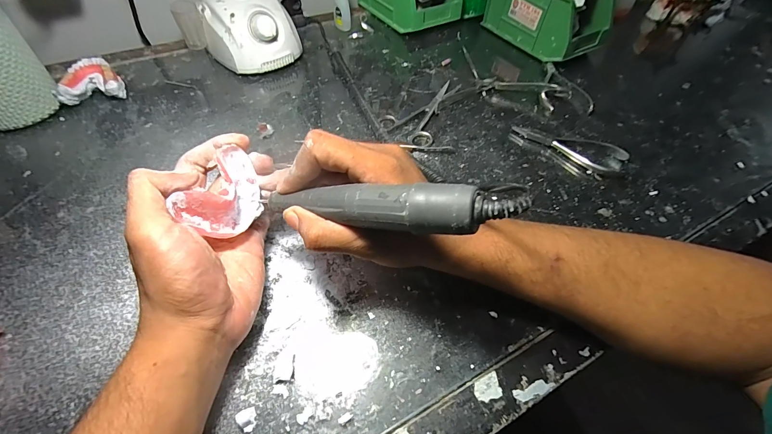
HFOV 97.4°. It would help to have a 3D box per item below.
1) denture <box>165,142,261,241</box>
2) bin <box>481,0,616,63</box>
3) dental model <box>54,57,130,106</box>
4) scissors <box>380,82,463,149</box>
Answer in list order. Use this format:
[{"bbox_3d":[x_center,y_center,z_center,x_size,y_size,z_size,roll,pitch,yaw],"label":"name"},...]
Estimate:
[{"bbox_3d":[-0.113,-0.013,0.239,0.028,0.045,0.064,22,55,13],"label":"denture"},{"bbox_3d":[0.251,-0.317,0.528,0.099,0.083,0.172,-25,58,-20],"label":"bin"},{"bbox_3d":[-0.356,-0.163,0.412,0.062,0.034,0.052,-16,55,-15],"label":"dental model"},{"bbox_3d":[0.043,-0.136,0.425,0.066,0.008,0.141,22,55,13],"label":"scissors"}]

